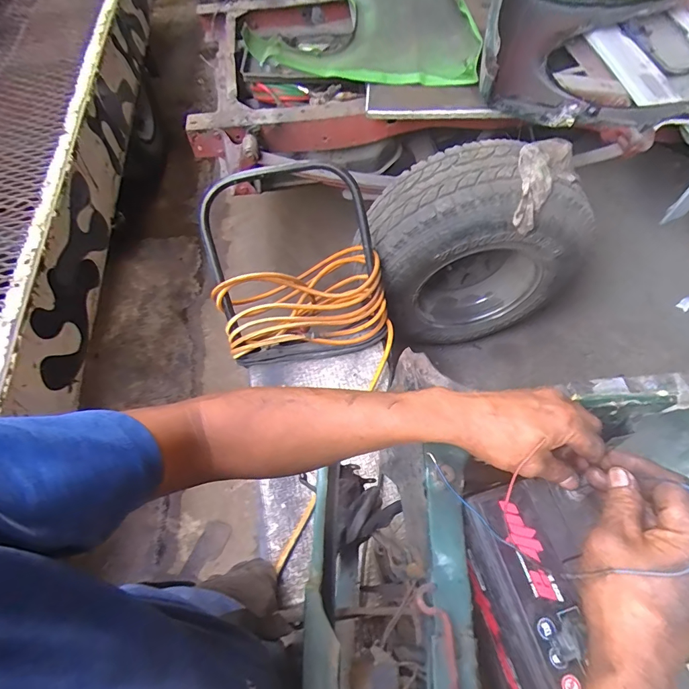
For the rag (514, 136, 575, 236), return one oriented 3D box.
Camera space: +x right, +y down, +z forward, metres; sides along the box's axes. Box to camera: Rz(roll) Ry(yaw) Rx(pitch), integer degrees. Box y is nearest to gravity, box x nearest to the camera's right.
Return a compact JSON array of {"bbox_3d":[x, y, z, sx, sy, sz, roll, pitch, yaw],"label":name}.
[{"bbox_3d":[0.508,-0.425,1.034,0.147,0.100,0.263,26,82,18],"label":"rag"}]

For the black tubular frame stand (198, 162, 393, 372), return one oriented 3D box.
[{"bbox_3d":[-0.132,-0.202,1.095,0.456,0.536,0.071,-8,21,-1],"label":"black tubular frame stand"}]

